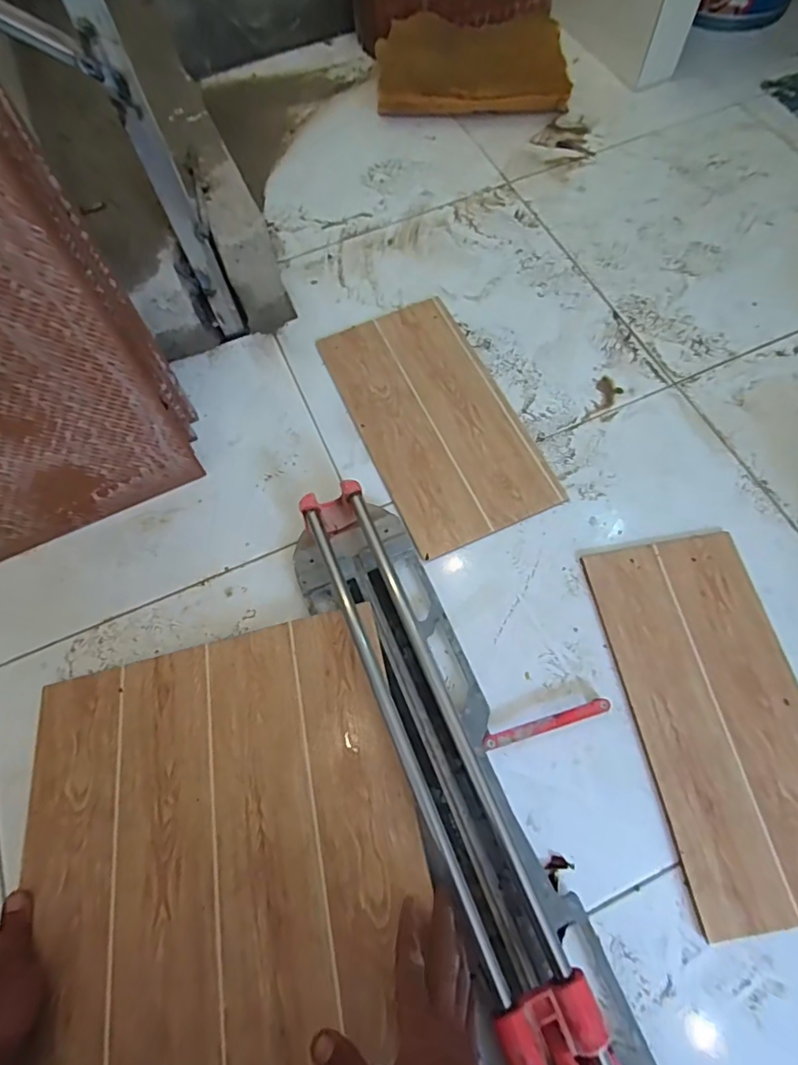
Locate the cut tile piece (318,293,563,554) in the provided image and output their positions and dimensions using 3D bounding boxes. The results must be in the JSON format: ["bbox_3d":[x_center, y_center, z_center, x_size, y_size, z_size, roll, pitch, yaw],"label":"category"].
[{"bbox_3d":[0.047,-0.167,0.752,0.206,0.012,0.392,-23,67,-7],"label":"cut tile piece"}]

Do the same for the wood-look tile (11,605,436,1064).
[{"bbox_3d":[-0.180,0.300,0.520,0.390,0.008,0.389,-15,60,-1],"label":"wood-look tile"}]

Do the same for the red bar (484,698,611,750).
[{"bbox_3d":[0.161,0.209,0.575,0.140,0.019,0.014,-16,67,-4],"label":"red bar"}]

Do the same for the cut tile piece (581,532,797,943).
[{"bbox_3d":[0.348,0.194,0.577,0.185,0.012,0.386,-10,66,-2],"label":"cut tile piece"}]

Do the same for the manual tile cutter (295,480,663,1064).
[{"bbox_3d":[0.067,0.270,0.523,0.139,0.101,0.720,-23,66,-7],"label":"manual tile cutter"}]

